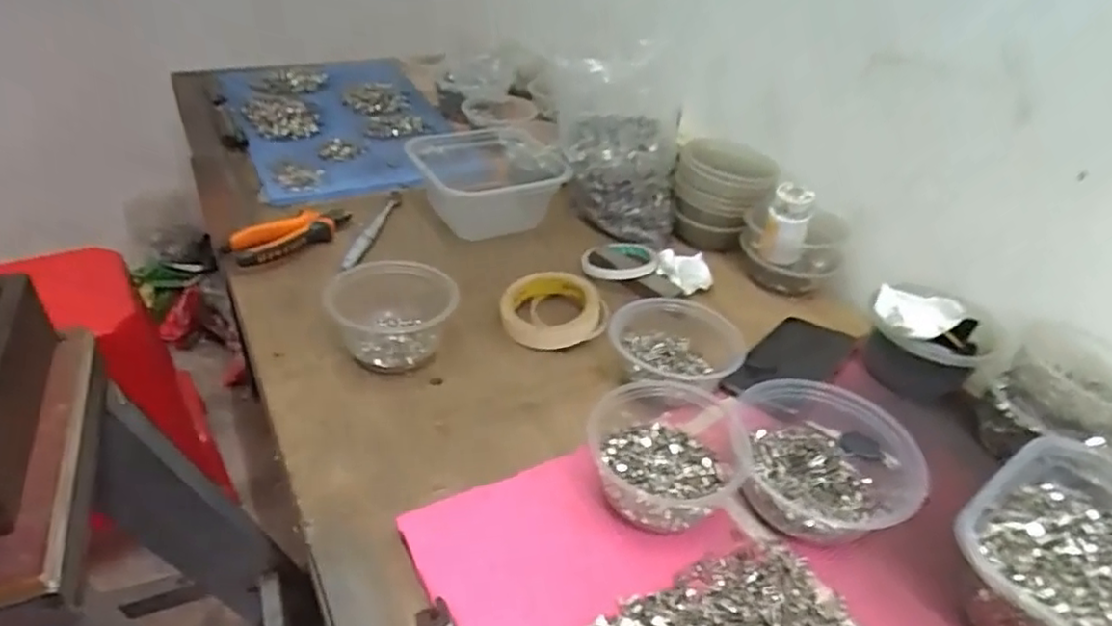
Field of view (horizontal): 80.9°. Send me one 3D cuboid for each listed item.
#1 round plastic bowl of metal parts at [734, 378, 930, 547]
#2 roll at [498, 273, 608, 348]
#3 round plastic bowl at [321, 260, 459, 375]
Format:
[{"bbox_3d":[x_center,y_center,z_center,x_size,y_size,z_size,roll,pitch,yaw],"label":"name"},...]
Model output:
[{"bbox_3d":[0.208,0.107,0.497,0.150,0.050,0.136,-13,40,-24],"label":"round plastic bowl of metal parts"},{"bbox_3d":[-0.001,0.000,0.679,0.105,0.039,0.105,1,38,-1],"label":"roll"},{"bbox_3d":[-0.152,0.002,0.610,0.119,0.059,0.110,-8,39,-16],"label":"round plastic bowl"}]

